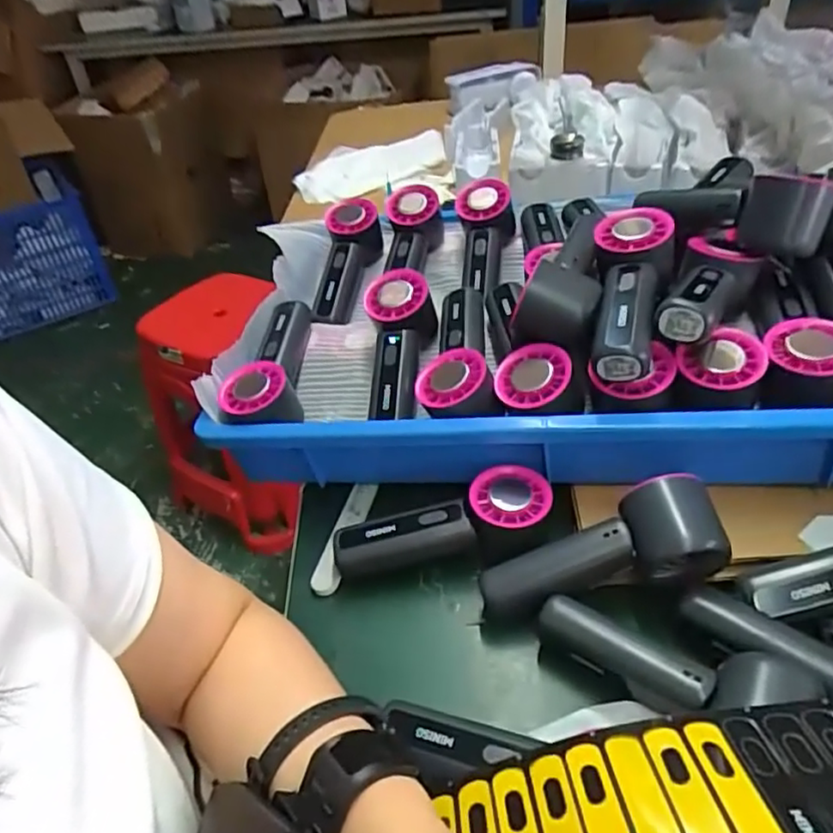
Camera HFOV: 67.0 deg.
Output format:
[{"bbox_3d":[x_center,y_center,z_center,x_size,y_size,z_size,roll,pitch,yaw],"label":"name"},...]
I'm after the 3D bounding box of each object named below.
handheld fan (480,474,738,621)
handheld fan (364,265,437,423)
[{"bbox_3d":[0.117,0.091,0.414,0.159,0.049,0.054,-22,39,12],"label":"handheld fan"},{"bbox_3d":[-0.018,-0.055,0.546,0.058,0.052,0.138,3,71,10],"label":"handheld fan"}]

